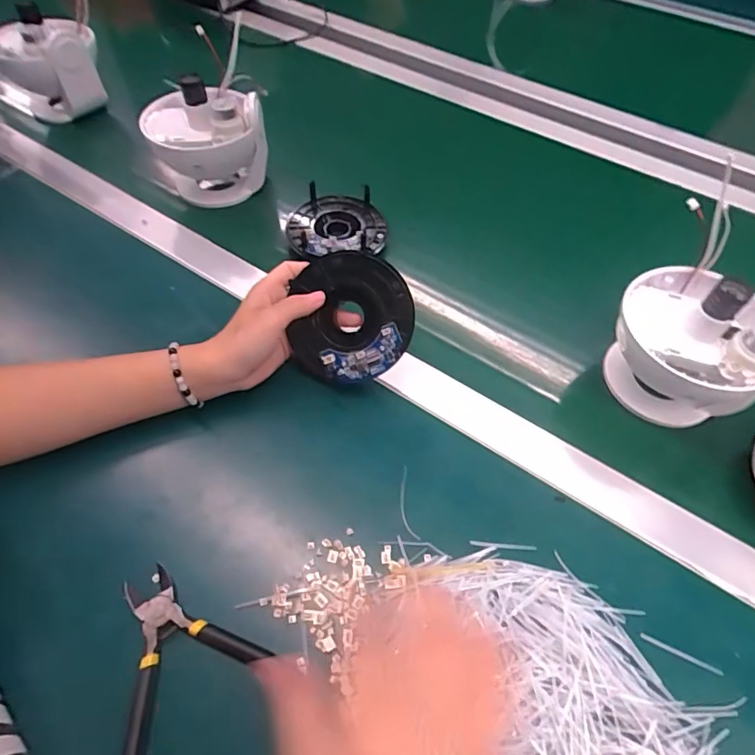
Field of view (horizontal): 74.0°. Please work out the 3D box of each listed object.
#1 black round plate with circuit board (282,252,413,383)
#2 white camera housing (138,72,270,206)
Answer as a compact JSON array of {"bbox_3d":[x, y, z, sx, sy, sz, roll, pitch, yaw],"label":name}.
[{"bbox_3d":[-0.019,-0.047,0.402,0.092,0.017,0.101,0,90,4],"label":"black round plate with circuit board"},{"bbox_3d":[-0.181,-0.253,0.530,0.108,0.112,0.102,-22,58,-16],"label":"white camera housing"}]

